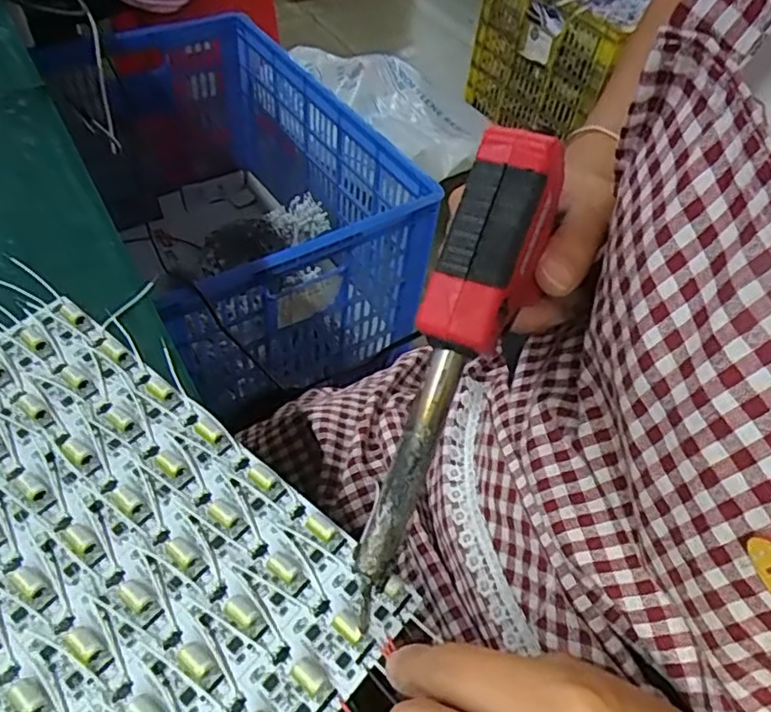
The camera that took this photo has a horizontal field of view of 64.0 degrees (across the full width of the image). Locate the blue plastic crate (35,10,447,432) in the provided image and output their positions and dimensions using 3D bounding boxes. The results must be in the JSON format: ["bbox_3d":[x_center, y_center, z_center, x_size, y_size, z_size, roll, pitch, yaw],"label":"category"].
[{"bbox_3d":[-0.265,-0.278,1.136,0.440,0.412,0.708,-23,57,-23],"label":"blue plastic crate"}]

